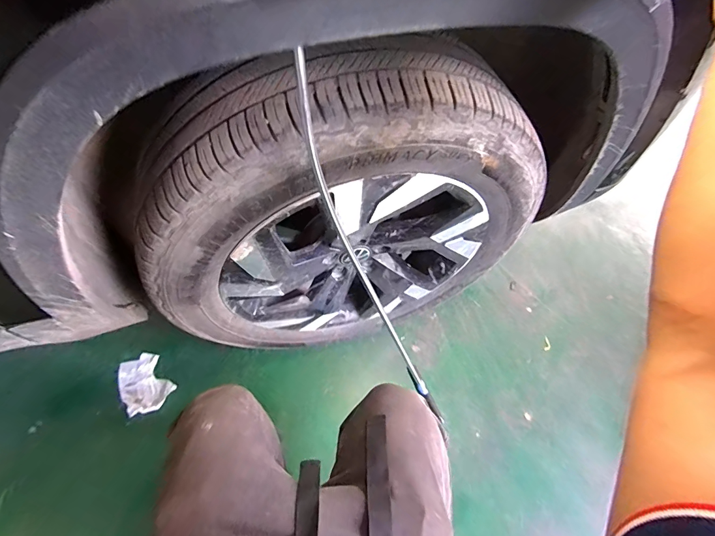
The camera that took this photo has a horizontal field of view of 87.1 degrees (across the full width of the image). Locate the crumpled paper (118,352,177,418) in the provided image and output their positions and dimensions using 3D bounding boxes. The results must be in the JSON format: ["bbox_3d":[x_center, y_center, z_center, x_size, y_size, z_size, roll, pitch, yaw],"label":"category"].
[{"bbox_3d":[-0.551,0.297,0.968,0.117,0.025,0.161,-35,68,-19],"label":"crumpled paper"}]

